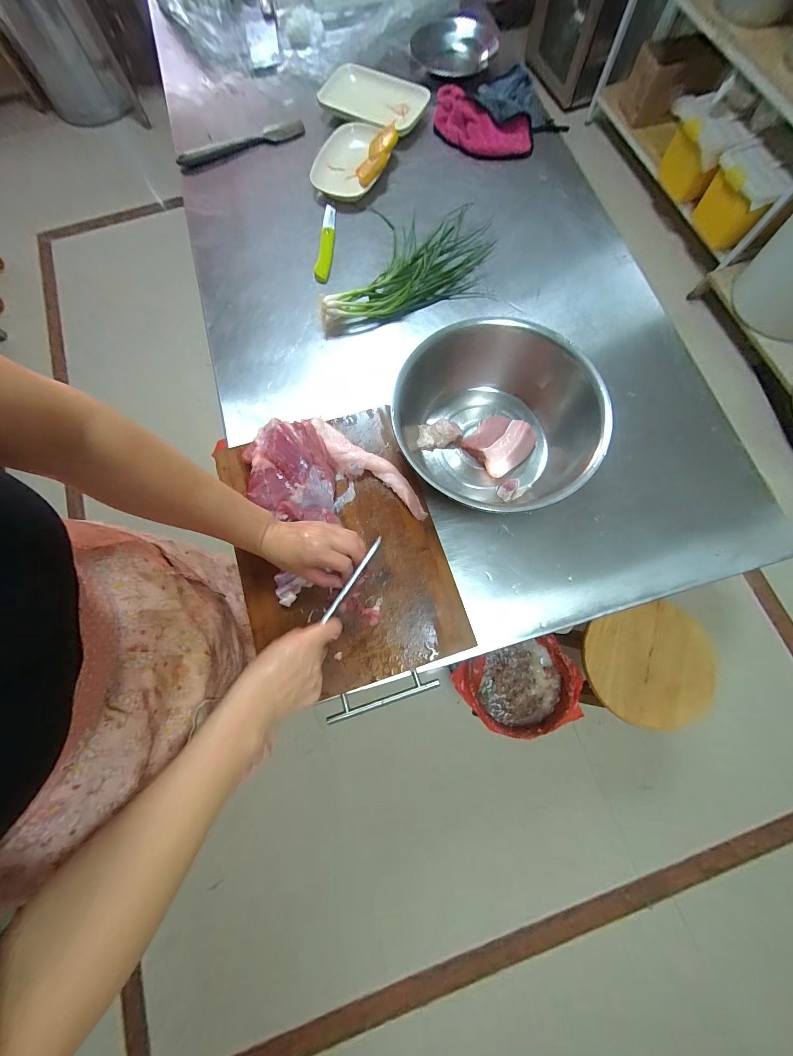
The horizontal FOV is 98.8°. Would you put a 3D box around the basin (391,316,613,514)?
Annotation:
[{"bbox_3d":[0.134,-0.141,0.484,0.256,0.108,0.262,0,76,1],"label":"basin"}]

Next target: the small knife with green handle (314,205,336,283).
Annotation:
[{"bbox_3d":[-0.128,-0.531,0.628,0.031,0.026,0.177,5,76,2],"label":"small knife with green handle"}]

